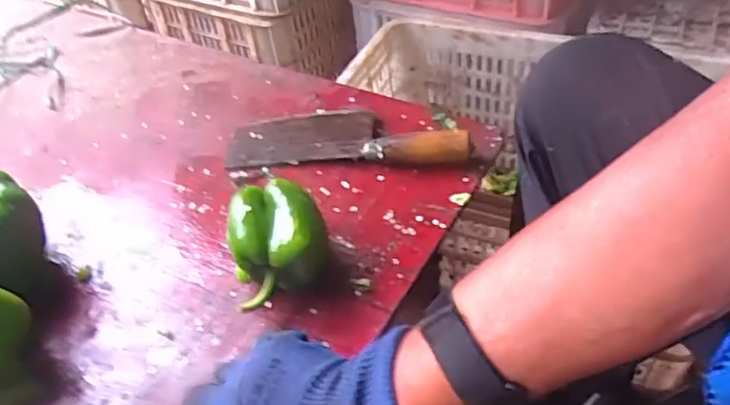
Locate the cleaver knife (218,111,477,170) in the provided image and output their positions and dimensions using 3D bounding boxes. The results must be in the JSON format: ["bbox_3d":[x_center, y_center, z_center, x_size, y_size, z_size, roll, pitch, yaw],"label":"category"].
[{"bbox_3d":[-0.020,-0.075,0.590,0.241,0.035,0.086,2,46,8],"label":"cleaver knife"}]

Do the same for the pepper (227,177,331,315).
[{"bbox_3d":[-0.071,0.034,0.462,0.080,0.075,0.078,-21,47,-15],"label":"pepper"}]

